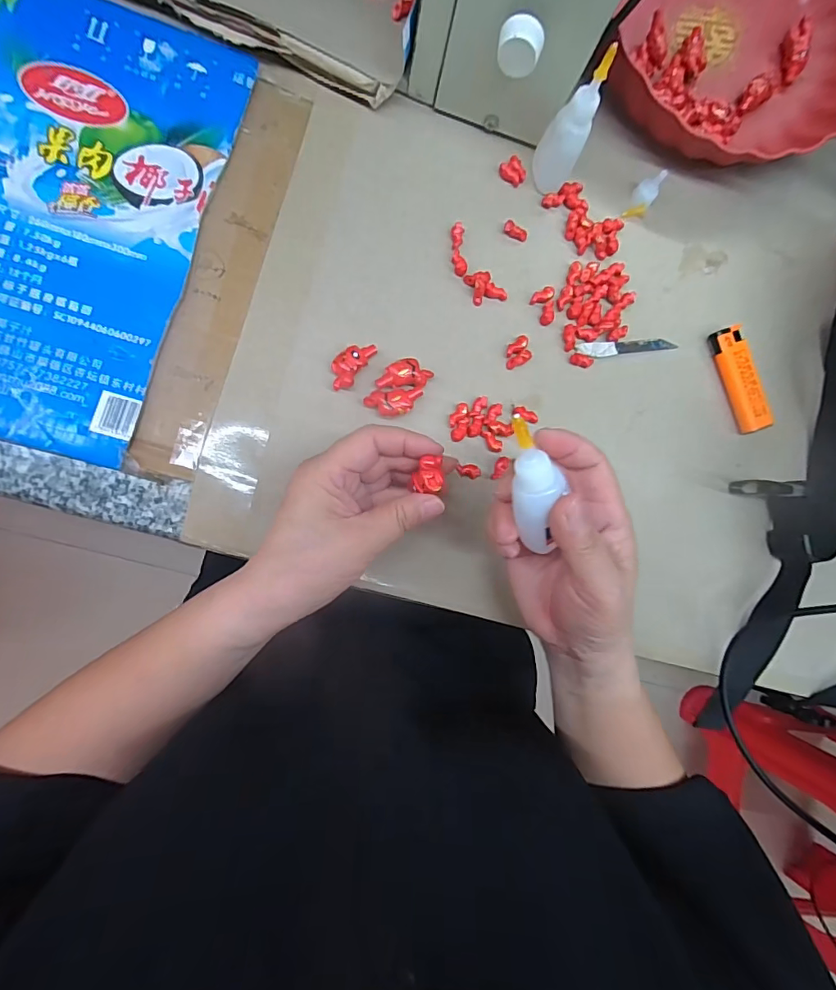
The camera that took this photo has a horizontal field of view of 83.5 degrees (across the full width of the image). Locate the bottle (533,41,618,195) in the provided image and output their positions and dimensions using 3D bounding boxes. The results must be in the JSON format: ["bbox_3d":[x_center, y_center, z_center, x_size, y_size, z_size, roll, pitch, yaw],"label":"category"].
[{"bbox_3d":[0.101,-0.238,0.305,0.022,0.083,0.027,4,87,-9],"label":"bottle"}]

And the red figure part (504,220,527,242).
[{"bbox_3d":[0.072,-0.193,0.341,0.019,0.006,0.009,17,84,-8],"label":"red figure part"}]

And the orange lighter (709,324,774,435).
[{"bbox_3d":[0.242,-0.086,0.352,0.021,0.016,0.078,-18,90,-10],"label":"orange lighter"}]

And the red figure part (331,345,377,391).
[{"bbox_3d":[-0.045,-0.088,0.311,0.018,0.013,0.039,35,82,-6],"label":"red figure part"}]

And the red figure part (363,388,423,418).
[{"bbox_3d":[-0.016,-0.061,0.313,0.038,0.011,0.018,-7,88,-10],"label":"red figure part"}]

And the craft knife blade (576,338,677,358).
[{"bbox_3d":[0.156,-0.111,0.349,0.080,0.004,0.011,-8,88,-10],"label":"craft knife blade"}]

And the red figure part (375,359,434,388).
[{"bbox_3d":[-0.009,-0.081,0.317,0.037,0.013,0.018,-2,87,-9],"label":"red figure part"}]

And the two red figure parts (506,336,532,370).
[{"bbox_3d":[0.071,-0.102,0.334,0.016,0.007,0.022,-5,88,-10],"label":"two red figure parts"}]

